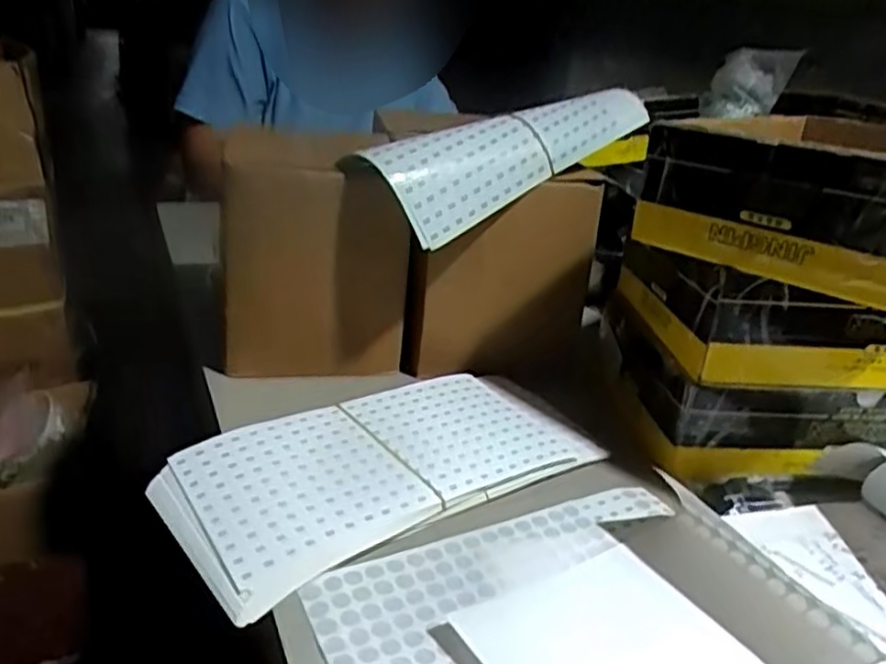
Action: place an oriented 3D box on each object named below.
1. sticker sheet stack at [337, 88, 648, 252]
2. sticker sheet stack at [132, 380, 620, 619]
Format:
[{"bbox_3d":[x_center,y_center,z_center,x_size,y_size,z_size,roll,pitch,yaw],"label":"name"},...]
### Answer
[{"bbox_3d":[0.059,-0.130,0.539,0.246,0.077,0.019,-22,-3,-24],"label":"sticker sheet stack"},{"bbox_3d":[-0.034,0.080,0.462,0.270,0.016,0.129,-13,30,-36],"label":"sticker sheet stack"}]

